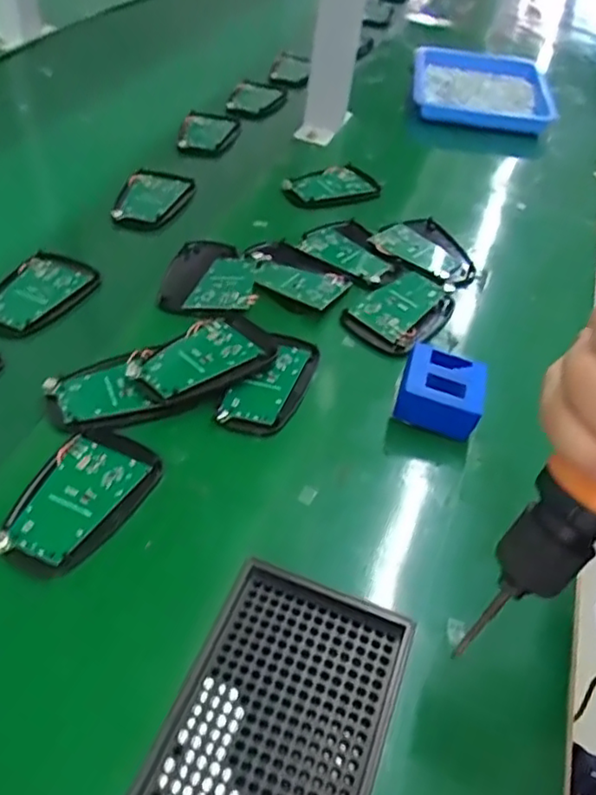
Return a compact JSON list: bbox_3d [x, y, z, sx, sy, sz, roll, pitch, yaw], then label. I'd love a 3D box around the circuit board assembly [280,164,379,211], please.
[{"bbox_3d":[0.034,-0.212,0.630,0.091,0.013,0.064,-18,52,-24],"label":"circuit board assembly"}]

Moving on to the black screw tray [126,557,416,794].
[{"bbox_3d":[-0.010,0.149,0.278,0.091,0.025,0.134,19,47,12],"label":"black screw tray"}]

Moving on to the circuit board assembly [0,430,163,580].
[{"bbox_3d":[-0.126,0.058,0.362,0.061,0.006,0.096,24,49,12],"label":"circuit board assembly"}]

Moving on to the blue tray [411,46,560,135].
[{"bbox_3d":[0.233,-0.402,0.808,0.167,0.034,0.207,6,46,0],"label":"blue tray"}]

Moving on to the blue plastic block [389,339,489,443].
[{"bbox_3d":[0.097,-0.005,0.423,0.053,0.035,0.047,18,47,8],"label":"blue plastic block"}]

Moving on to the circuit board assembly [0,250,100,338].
[{"bbox_3d":[-0.207,-0.082,0.490,0.061,0.012,0.094,25,48,15],"label":"circuit board assembly"}]

